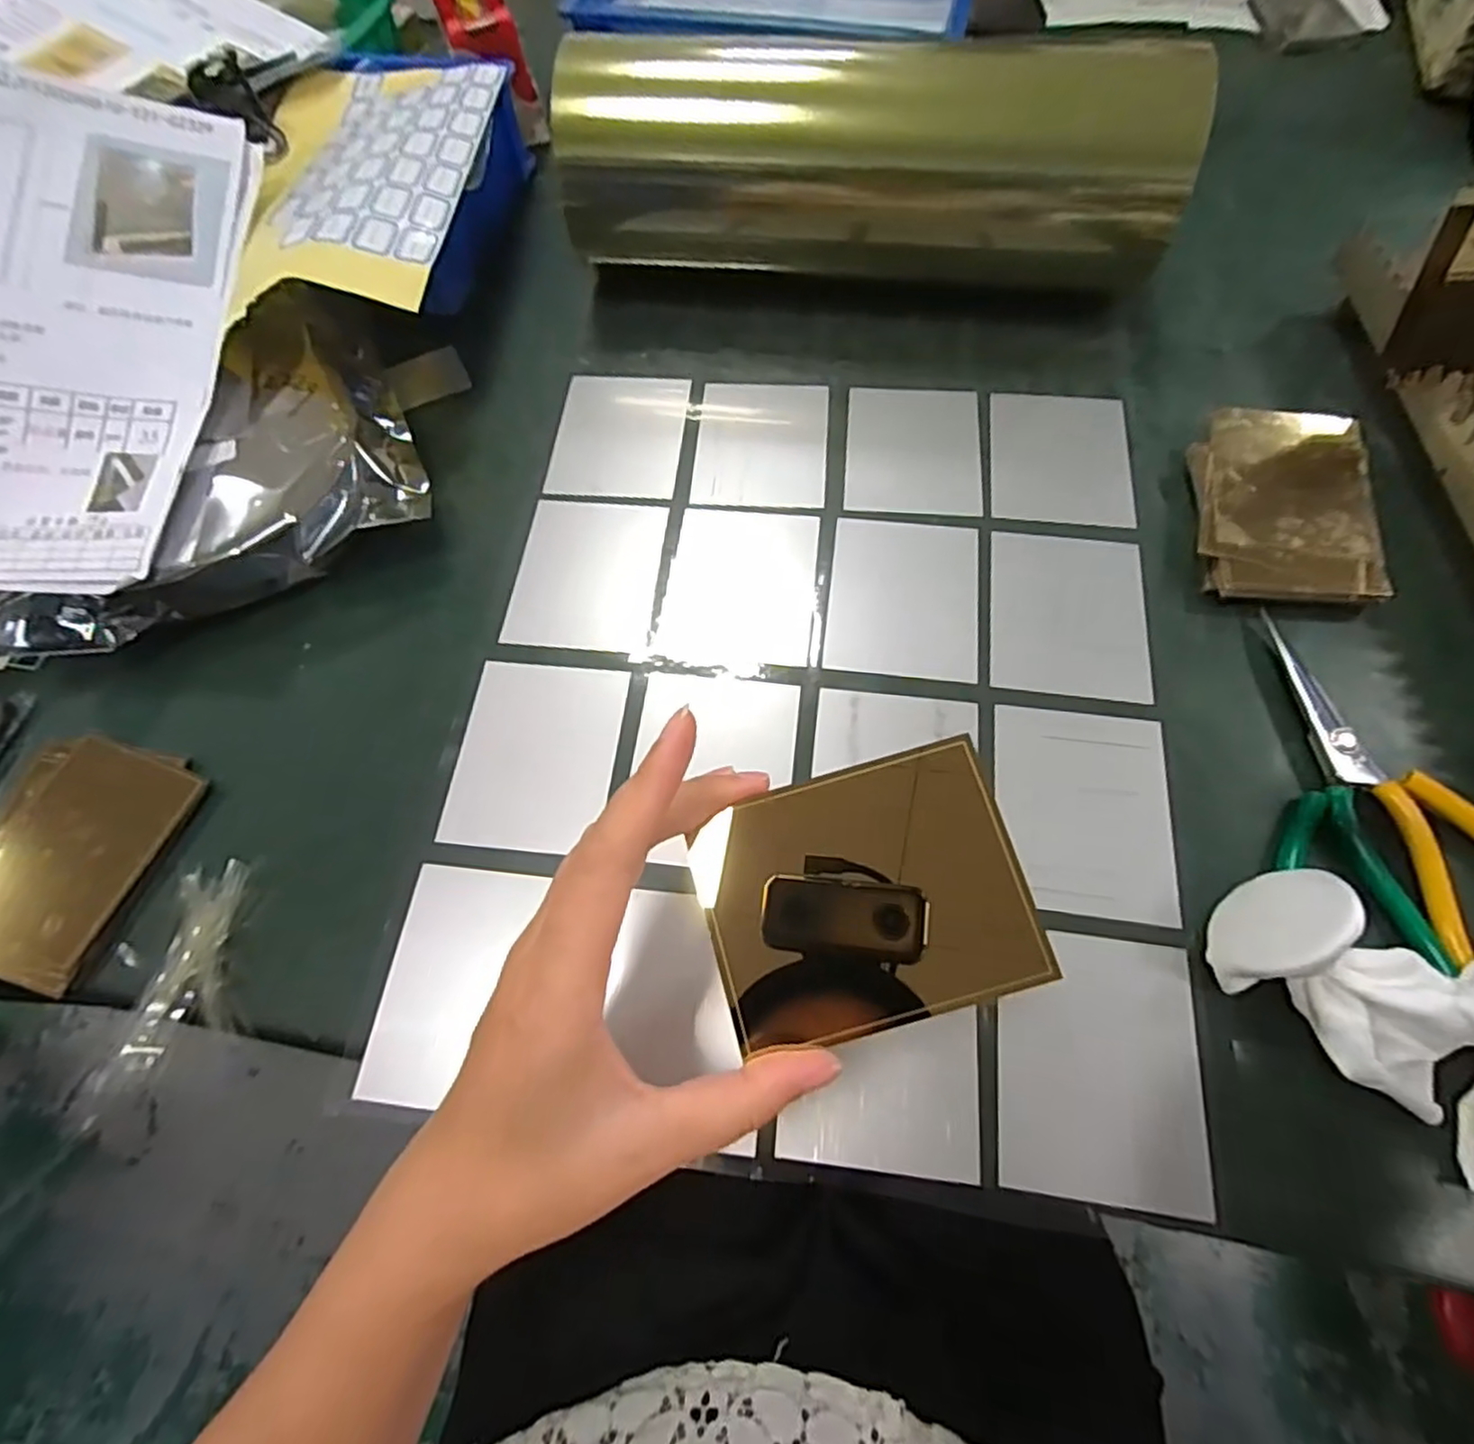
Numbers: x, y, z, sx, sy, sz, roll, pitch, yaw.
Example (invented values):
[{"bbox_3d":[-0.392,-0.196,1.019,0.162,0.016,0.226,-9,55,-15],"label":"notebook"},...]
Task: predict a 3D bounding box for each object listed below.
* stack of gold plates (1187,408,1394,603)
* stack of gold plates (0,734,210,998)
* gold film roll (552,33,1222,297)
[{"bbox_3d":[0.300,-0.120,0.389,0.087,0.018,0.130,10,67,6],"label":"stack of gold plates"},{"bbox_3d":[-0.325,0.064,0.340,0.094,0.009,0.113,12,67,7],"label":"stack of gold plates"},{"bbox_3d":[0.076,-0.344,0.448,0.359,0.113,0.100,8,67,5],"label":"gold film roll"}]

